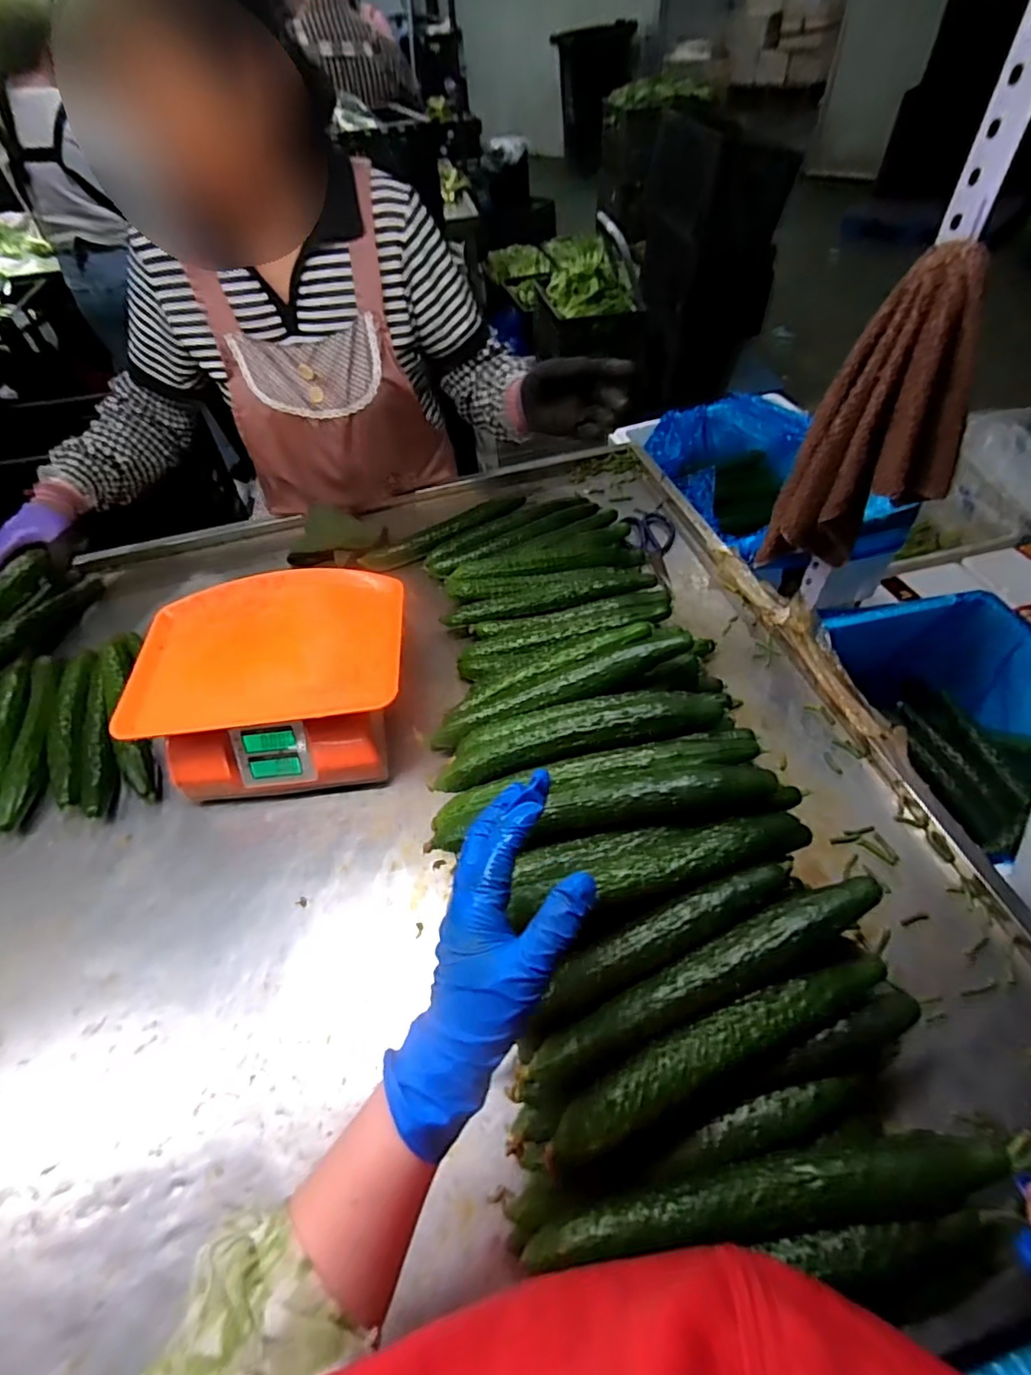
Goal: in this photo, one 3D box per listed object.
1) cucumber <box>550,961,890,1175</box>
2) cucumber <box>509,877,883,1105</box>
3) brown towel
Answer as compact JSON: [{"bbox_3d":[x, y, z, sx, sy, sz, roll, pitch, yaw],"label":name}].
[{"bbox_3d":[0.133,0.241,0.380,0.266,0.040,0.041,-22,53,-13],"label":"cucumber"},{"bbox_3d":[0.116,0.214,0.401,0.292,0.042,0.033,-34,51,7],"label":"cucumber"},{"bbox_3d":[0.319,-0.214,0.513,0.135,0.262,0.055,28,58,24],"label":"brown towel"}]

